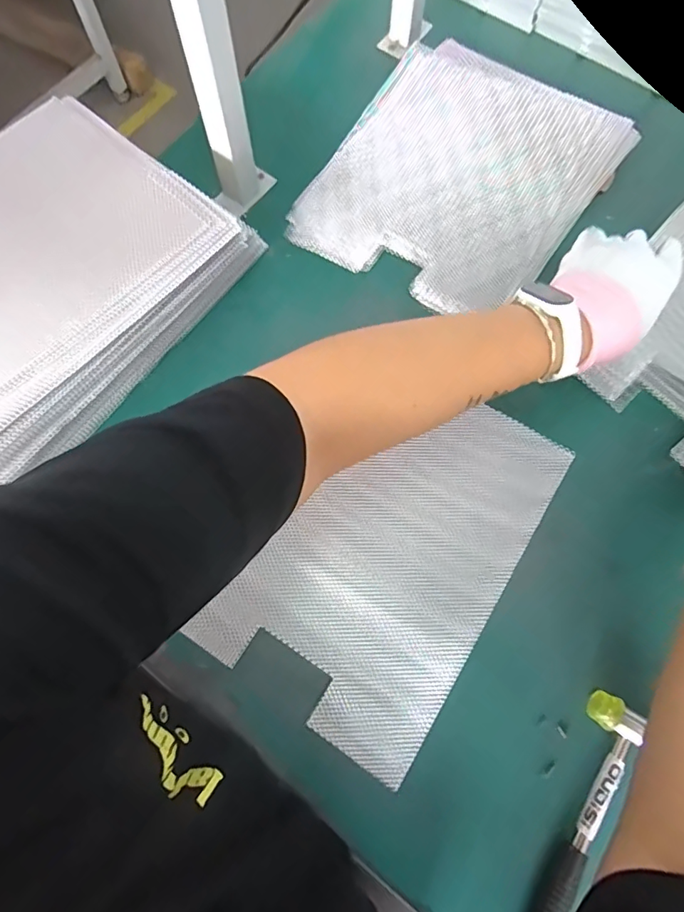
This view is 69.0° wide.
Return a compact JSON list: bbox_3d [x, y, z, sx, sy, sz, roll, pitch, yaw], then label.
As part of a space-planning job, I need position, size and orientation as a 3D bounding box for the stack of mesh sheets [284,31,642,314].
[{"bbox_3d":[0.140,-0.319,0.560,0.273,0.029,0.335,30,75,9],"label":"stack of mesh sheets"}]

